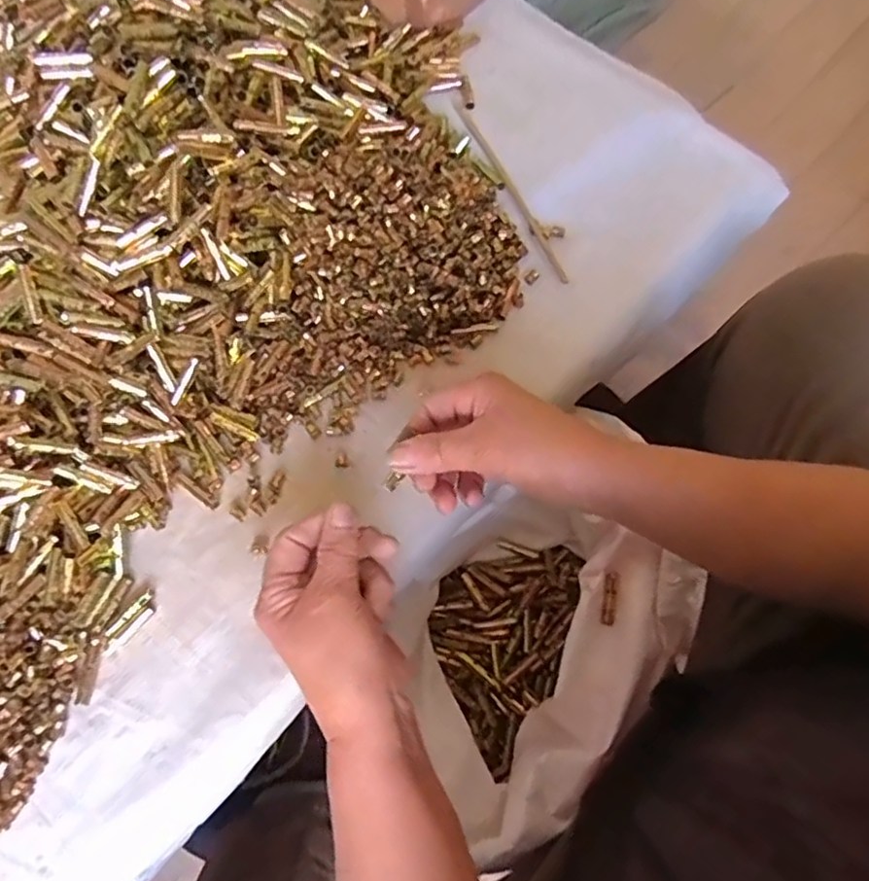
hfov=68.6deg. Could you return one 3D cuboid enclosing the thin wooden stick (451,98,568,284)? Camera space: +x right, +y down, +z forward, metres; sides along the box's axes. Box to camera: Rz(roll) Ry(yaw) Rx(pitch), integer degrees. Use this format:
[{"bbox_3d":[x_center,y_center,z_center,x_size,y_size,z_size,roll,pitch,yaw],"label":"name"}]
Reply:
[{"bbox_3d":[0.068,-0.233,0.580,0.011,0.008,0.223,-24,73,-8],"label":"thin wooden stick"}]

